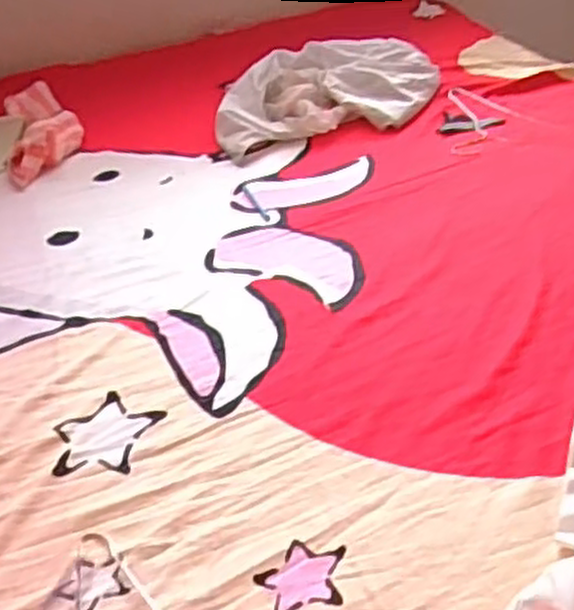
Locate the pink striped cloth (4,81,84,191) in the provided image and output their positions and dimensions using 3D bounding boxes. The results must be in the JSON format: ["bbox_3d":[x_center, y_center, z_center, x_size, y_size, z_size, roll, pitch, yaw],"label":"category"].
[{"bbox_3d":[-0.490,-0.356,1.545,0.142,0.046,0.401,-15,36,-10],"label":"pink striped cloth"}]

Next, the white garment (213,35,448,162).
[{"bbox_3d":[0.073,-0.436,1.516,0.436,0.079,0.321,-10,36,-3],"label":"white garment"}]

